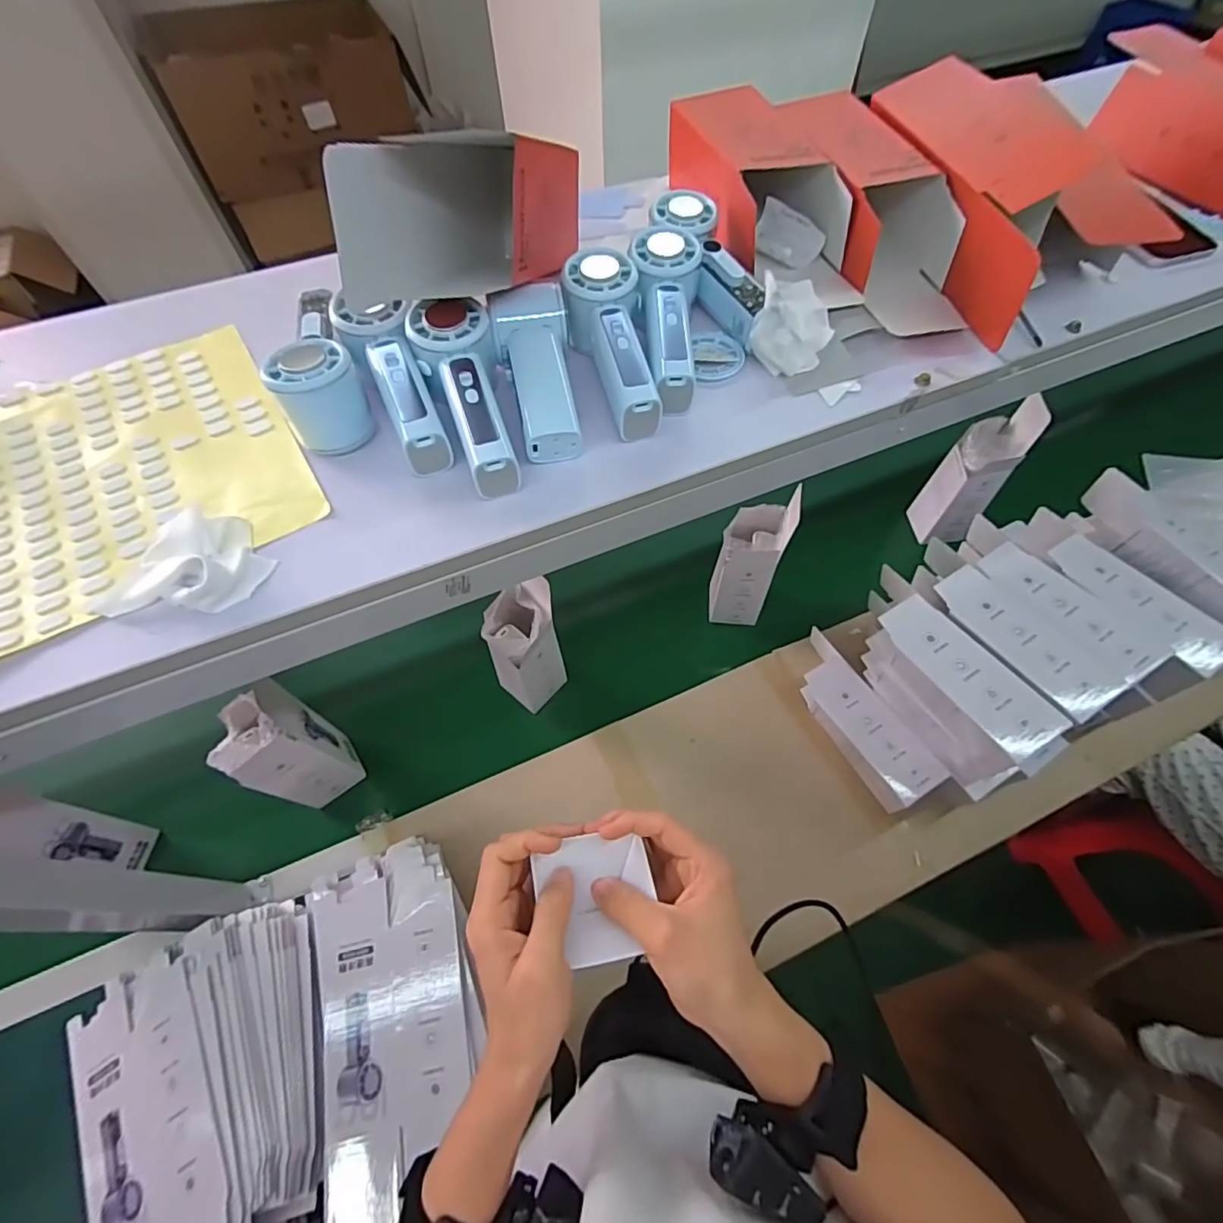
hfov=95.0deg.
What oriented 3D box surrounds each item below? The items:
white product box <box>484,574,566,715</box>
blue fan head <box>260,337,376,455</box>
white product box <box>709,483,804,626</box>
[{"bbox_3d":[-0.111,0.046,0.729,0.066,0.219,0.079,34,66,19],"label":"white product box"},{"bbox_3d":[-0.203,-0.149,0.395,0.056,0.063,0.044,-28,63,-15],"label":"blue fan head"},{"bbox_3d":[0.191,-0.069,0.787,0.084,0.210,0.087,14,61,8],"label":"white product box"}]

